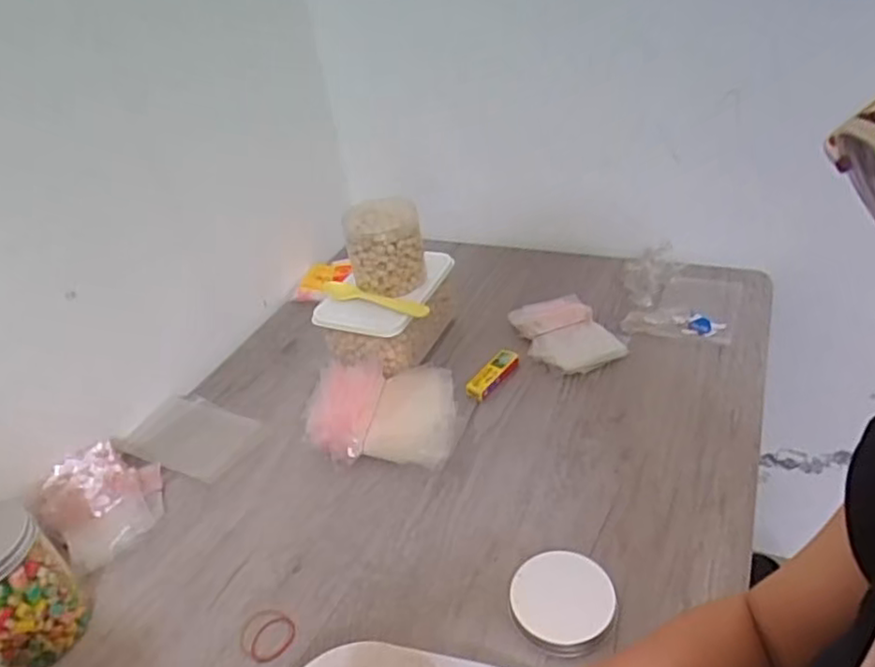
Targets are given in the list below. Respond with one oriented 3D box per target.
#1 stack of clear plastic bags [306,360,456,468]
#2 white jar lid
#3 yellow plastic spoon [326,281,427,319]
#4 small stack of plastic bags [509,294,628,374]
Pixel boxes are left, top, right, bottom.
[{"bbox_3d":[-0.057,0.086,0.766,0.156,0.068,0.131,-1,34,11],"label":"stack of clear plastic bags"},{"bbox_3d":[0.108,0.230,0.568,0.085,0.016,0.091,-6,35,4],"label":"white jar lid"},{"bbox_3d":[-0.080,-0.044,0.832,0.156,0.019,0.025,12,40,27],"label":"yellow plastic spoon"},{"bbox_3d":[0.171,0.000,0.861,0.112,0.024,0.137,-16,36,-11],"label":"small stack of plastic bags"}]

